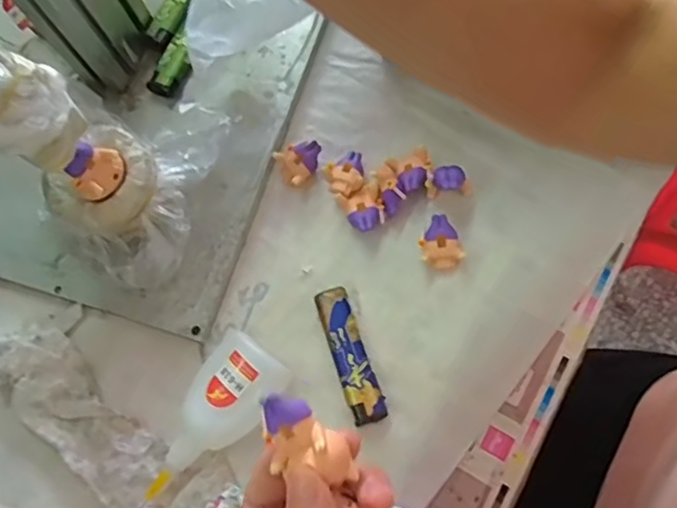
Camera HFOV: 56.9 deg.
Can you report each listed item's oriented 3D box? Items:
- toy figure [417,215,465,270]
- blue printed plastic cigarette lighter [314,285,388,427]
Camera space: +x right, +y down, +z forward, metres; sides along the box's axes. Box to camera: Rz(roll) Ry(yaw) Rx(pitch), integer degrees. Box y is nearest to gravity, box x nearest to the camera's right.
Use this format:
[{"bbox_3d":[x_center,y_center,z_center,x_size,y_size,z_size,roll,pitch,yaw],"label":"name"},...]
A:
[{"bbox_3d":[0.061,-0.006,0.378,0.023,0.013,0.031,-19,72,-1],"label":"toy figure"},{"bbox_3d":[0.007,0.058,0.363,0.022,0.011,0.080,-20,72,-2],"label":"blue printed plastic cigarette lighter"}]

